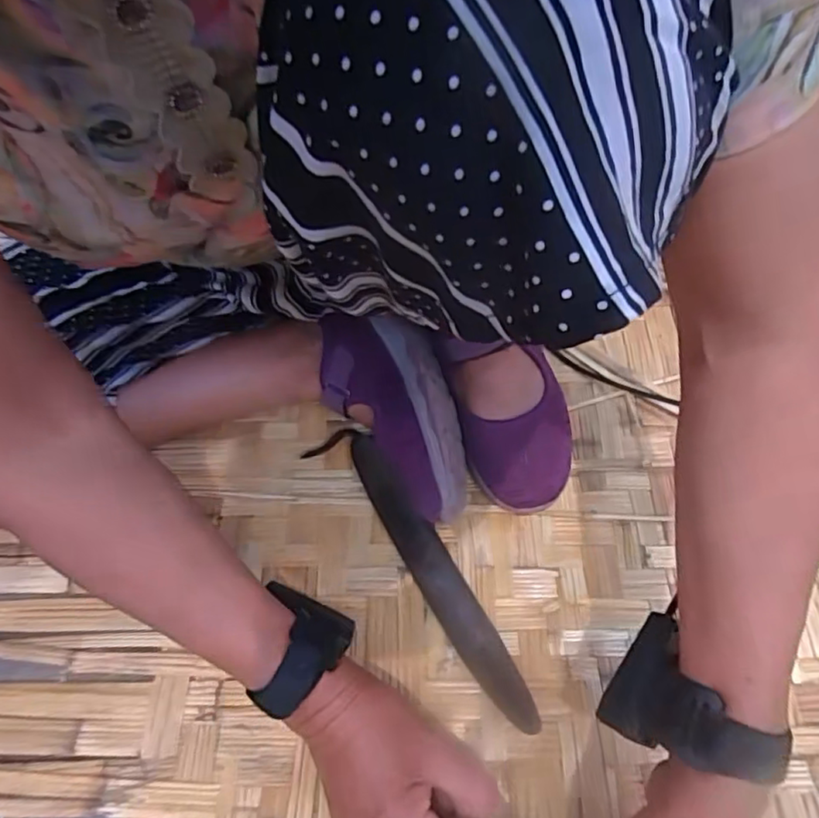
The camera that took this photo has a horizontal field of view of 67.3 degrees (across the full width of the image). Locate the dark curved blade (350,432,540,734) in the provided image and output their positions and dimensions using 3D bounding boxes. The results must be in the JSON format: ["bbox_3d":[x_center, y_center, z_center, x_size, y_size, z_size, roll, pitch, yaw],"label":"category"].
[{"bbox_3d":[0.017,0.119,0.477,0.032,0.039,0.258,-27,63,-15],"label":"dark curved blade"}]

